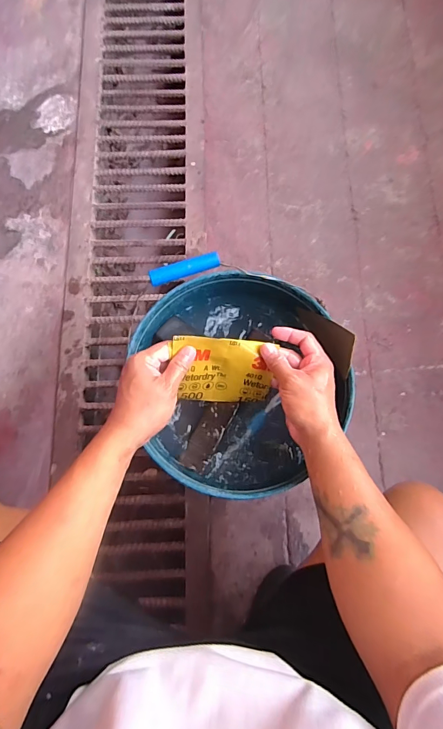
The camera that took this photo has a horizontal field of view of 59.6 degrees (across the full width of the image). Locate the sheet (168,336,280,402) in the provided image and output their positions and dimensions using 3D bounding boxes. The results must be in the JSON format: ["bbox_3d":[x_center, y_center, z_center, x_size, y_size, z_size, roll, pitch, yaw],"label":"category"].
[{"bbox_3d":[0.005,0.012,0.518,0.119,0.122,0.016,0,44,-1],"label":"sheet"}]

